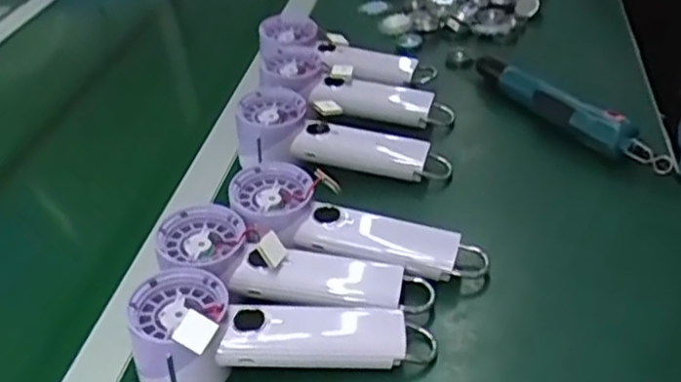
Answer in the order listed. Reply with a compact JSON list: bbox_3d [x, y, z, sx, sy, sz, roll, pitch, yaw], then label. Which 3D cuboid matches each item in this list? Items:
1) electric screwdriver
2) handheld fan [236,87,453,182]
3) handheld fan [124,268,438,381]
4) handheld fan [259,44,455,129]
[{"bbox_3d":[0.198,-0.081,0.629,0.030,0.045,0.241,-22,39,-19],"label":"electric screwdriver"},{"bbox_3d":[0.000,-0.038,0.616,0.200,0.051,0.064,15,40,5],"label":"handheld fan"},{"bbox_3d":[-0.038,0.082,0.441,0.192,0.054,0.066,-9,37,-2],"label":"handheld fan"},{"bbox_3d":[0.014,-0.099,0.675,0.192,0.039,0.057,18,41,5],"label":"handheld fan"}]

